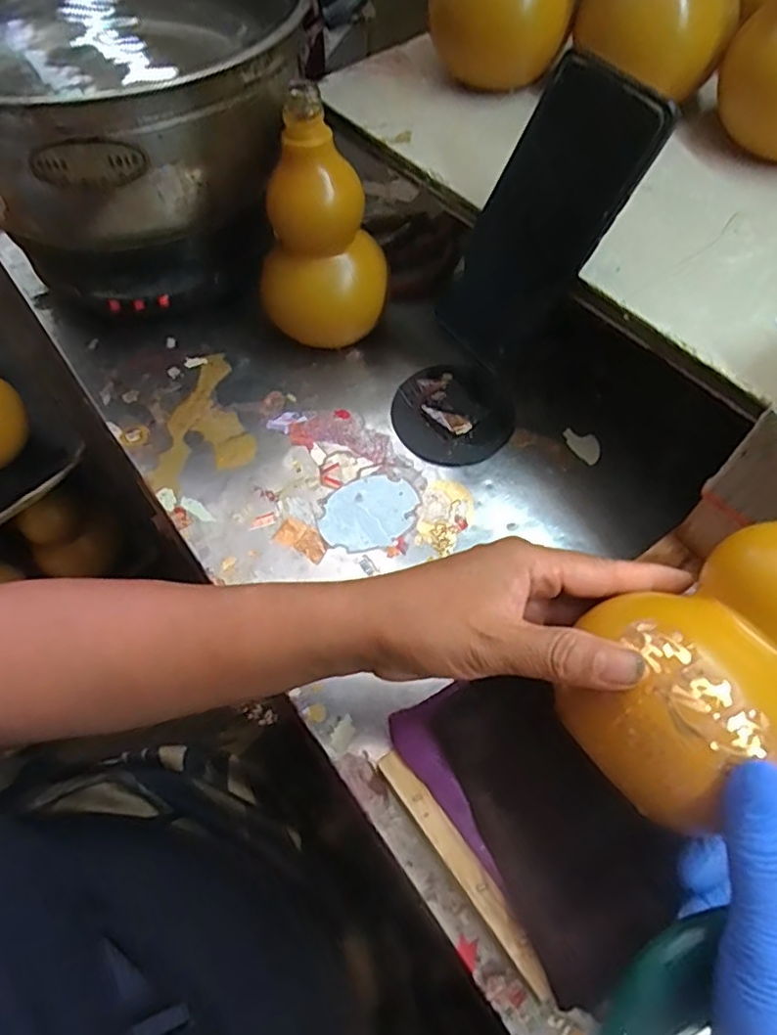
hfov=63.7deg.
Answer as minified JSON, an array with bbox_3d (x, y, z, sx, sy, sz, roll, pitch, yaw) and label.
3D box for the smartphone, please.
[{"bbox_3d":[0.086,-0.168,0.365,0.013,0.159,0.074,-19,61,-45],"label":"smartphone"}]

